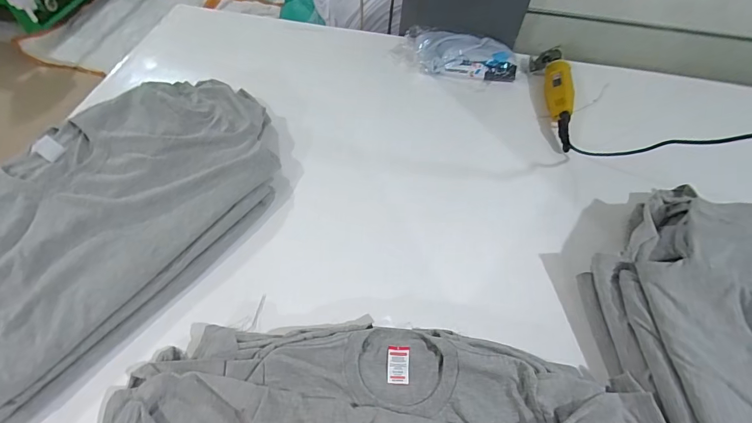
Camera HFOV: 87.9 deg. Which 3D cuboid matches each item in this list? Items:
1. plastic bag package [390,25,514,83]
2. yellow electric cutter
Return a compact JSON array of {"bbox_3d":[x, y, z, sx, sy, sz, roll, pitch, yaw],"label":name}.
[{"bbox_3d":[0.210,-0.412,1.036,0.323,0.069,0.150,16,54,7],"label":"plastic bag package"},{"bbox_3d":[0.446,-0.289,0.965,0.089,0.059,0.344,9,54,1],"label":"yellow electric cutter"}]

